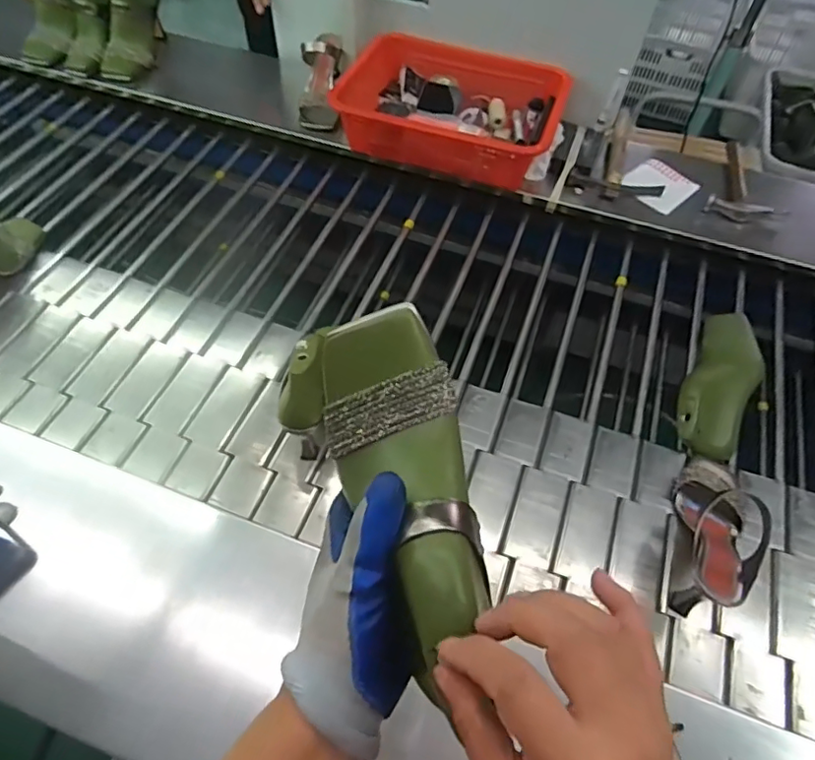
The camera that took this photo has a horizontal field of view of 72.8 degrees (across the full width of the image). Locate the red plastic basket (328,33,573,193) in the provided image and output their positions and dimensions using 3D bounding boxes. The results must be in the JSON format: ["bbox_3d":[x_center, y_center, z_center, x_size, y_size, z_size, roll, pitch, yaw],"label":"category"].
[{"bbox_3d":[0.089,-0.514,1.039,0.391,0.103,0.293,16,58,9],"label":"red plastic basket"}]

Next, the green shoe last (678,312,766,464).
[{"bbox_3d":[0.445,0.002,0.793,0.090,0.076,0.239,25,60,14],"label":"green shoe last"}]

